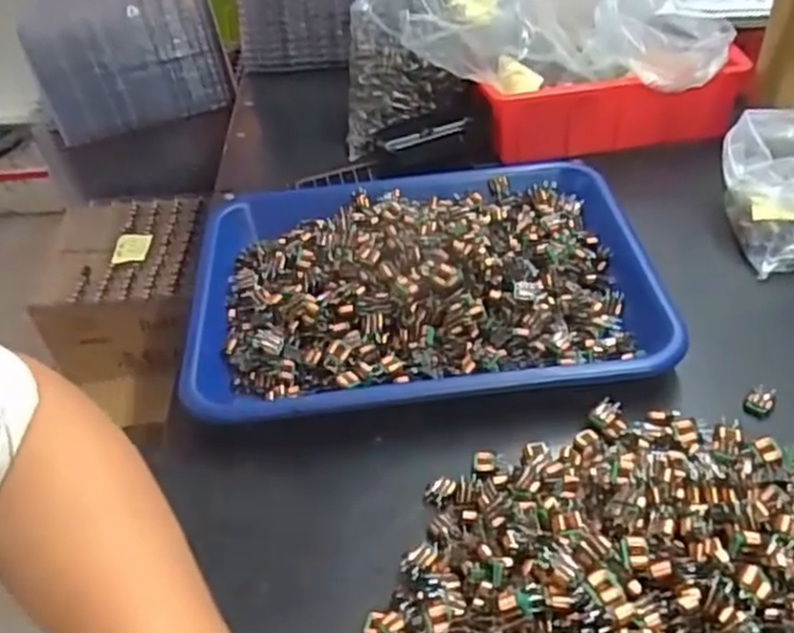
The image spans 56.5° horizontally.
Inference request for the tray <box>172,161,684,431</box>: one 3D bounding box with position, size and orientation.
[{"bbox_3d":[0.017,-0.042,0.554,0.344,0.053,0.250,-5,43,1],"label":"tray"}]

